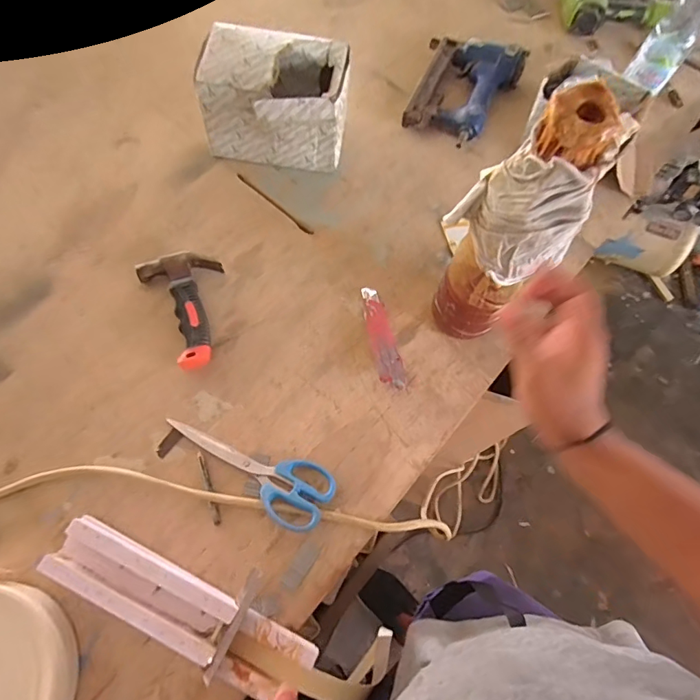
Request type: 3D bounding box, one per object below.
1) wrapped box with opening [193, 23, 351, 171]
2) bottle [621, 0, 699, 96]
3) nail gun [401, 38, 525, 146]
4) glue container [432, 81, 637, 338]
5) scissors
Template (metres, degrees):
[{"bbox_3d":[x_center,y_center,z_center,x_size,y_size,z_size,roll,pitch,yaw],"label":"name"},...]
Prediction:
[{"bbox_3d":[-0.104,-0.340,0.658,0.187,0.134,0.134,7,66,-1],"label":"wrapped box with opening"},{"bbox_3d":[0.493,-0.488,0.678,0.067,0.184,0.072,35,69,12],"label":"bottle"},{"bbox_3d":[0.187,-0.422,0.754,0.157,0.057,0.189,18,67,4],"label":"nail gun"},{"bbox_3d":[0.157,-0.103,0.458,0.070,0.283,0.084,-33,72,-16],"label":"glue container"},{"bbox_3d":[-0.117,0.132,0.513,0.199,0.022,0.071,21,67,6],"label":"scissors"}]

